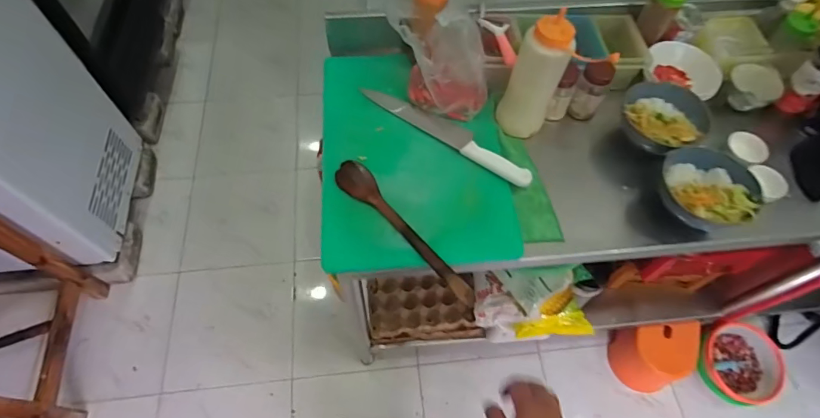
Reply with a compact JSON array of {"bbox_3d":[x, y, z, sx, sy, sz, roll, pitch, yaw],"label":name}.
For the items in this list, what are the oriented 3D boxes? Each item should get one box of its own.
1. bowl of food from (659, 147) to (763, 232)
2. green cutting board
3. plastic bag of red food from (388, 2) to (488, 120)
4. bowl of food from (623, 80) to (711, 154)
[{"bbox_3d":[0.493,-0.036,0.752,0.143,0.088,0.159,9,62,7],"label":"bowl of food"},{"bbox_3d":[0.007,-0.100,0.798,0.322,0.028,0.438,-2,64,-5],"label":"green cutting board"},{"bbox_3d":[0.055,-0.255,0.773,0.163,0.189,0.099,-1,61,1],"label":"plastic bag of red food"},{"bbox_3d":[0.462,-0.162,0.814,0.145,0.069,0.156,-1,61,2],"label":"bowl of food"}]

